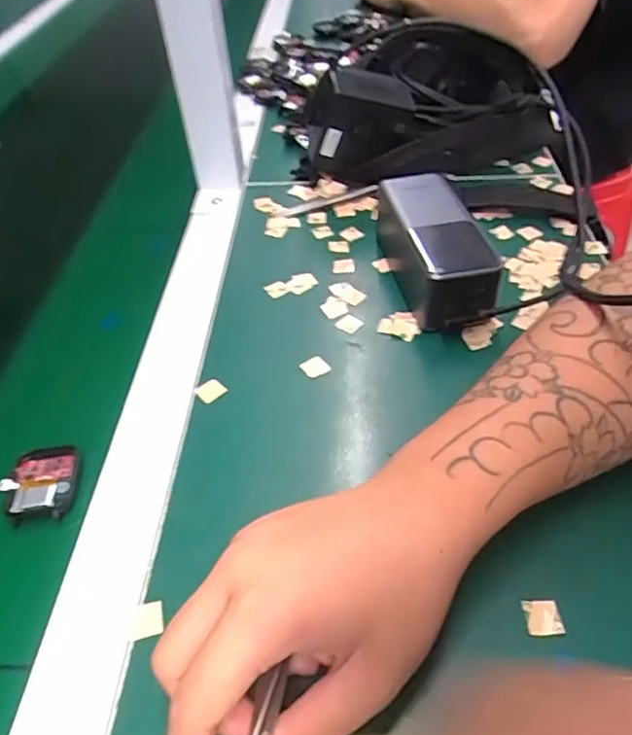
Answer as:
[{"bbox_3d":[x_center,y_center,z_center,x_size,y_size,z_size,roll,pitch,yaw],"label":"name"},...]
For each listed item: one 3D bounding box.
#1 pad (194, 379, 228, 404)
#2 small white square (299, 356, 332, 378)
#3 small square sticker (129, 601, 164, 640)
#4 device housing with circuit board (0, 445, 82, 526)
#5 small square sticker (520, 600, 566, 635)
[{"bbox_3d":[-0.067,0.015,0.369,0.017,0.004,0.016,-34,56,-31],"label":"pad"},{"bbox_3d":[0.000,-0.001,0.380,0.016,0.004,0.015,-28,49,-22],"label":"small white square"},{"bbox_3d":[-0.079,0.117,0.266,0.015,0.004,0.015,-13,47,-8],"label":"small square sticker"},{"bbox_3d":[-0.155,0.063,0.324,0.039,0.008,0.048,-8,47,-3],"label":"device housing with circuit board"},{"bbox_3d":[0.103,0.113,0.260,0.016,0.004,0.015,-4,47,0],"label":"small square sticker"}]

